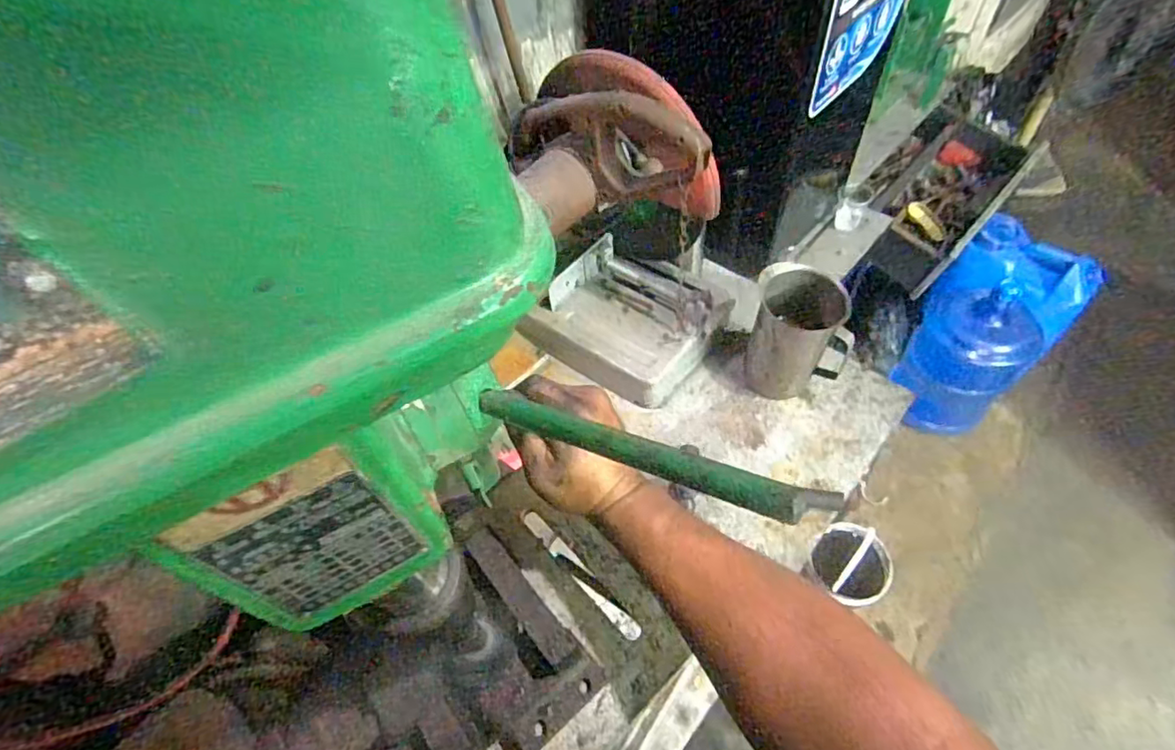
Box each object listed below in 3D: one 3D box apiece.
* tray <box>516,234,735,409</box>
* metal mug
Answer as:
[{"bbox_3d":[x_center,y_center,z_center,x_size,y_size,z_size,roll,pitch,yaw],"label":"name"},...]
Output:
[{"bbox_3d":[0.063,-0.110,1.028,0.307,0.068,0.249,31,81,18],"label":"tray"},{"bbox_3d":[0.336,-0.058,0.921,0.154,0.213,0.108,5,55,9],"label":"metal mug"}]

